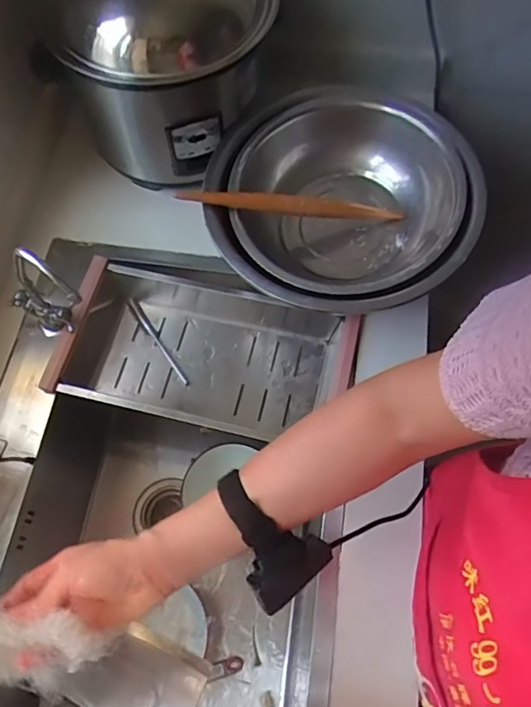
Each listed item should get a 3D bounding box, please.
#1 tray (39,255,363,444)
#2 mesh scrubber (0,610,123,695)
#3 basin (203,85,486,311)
[{"bbox_3d":[-0.085,0.002,0.721,0.362,0.098,0.199,13,68,6],"label":"tray"},{"bbox_3d":[-0.185,0.240,0.423,0.124,0.061,0.059,3,67,2],"label":"mesh scrubber"},{"bbox_3d":[0.090,-0.184,0.704,0.332,0.132,0.316,0,67,1],"label":"basin"}]

